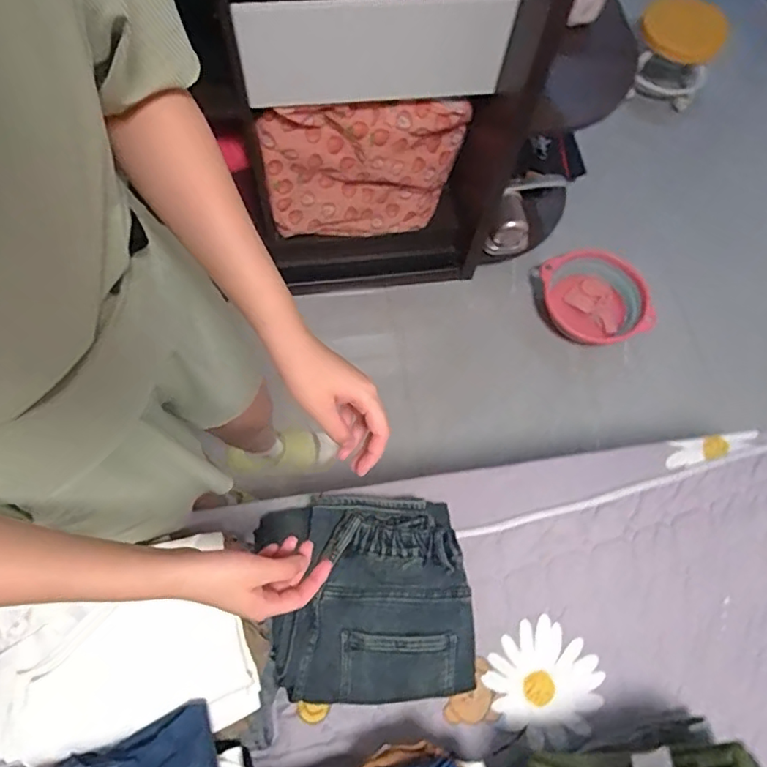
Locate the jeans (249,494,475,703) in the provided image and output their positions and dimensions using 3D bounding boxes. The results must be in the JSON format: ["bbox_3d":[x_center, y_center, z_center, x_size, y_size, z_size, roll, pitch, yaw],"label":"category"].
[{"bbox_3d":[-0.026,0.282,0.749,0.268,0.057,0.253,-3,68,-4],"label":"jeans"}]

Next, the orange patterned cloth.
[{"bbox_3d":[-0.022,-0.495,1.310,0.436,0.351,0.090,-13,70,-5],"label":"orange patterned cloth"}]

